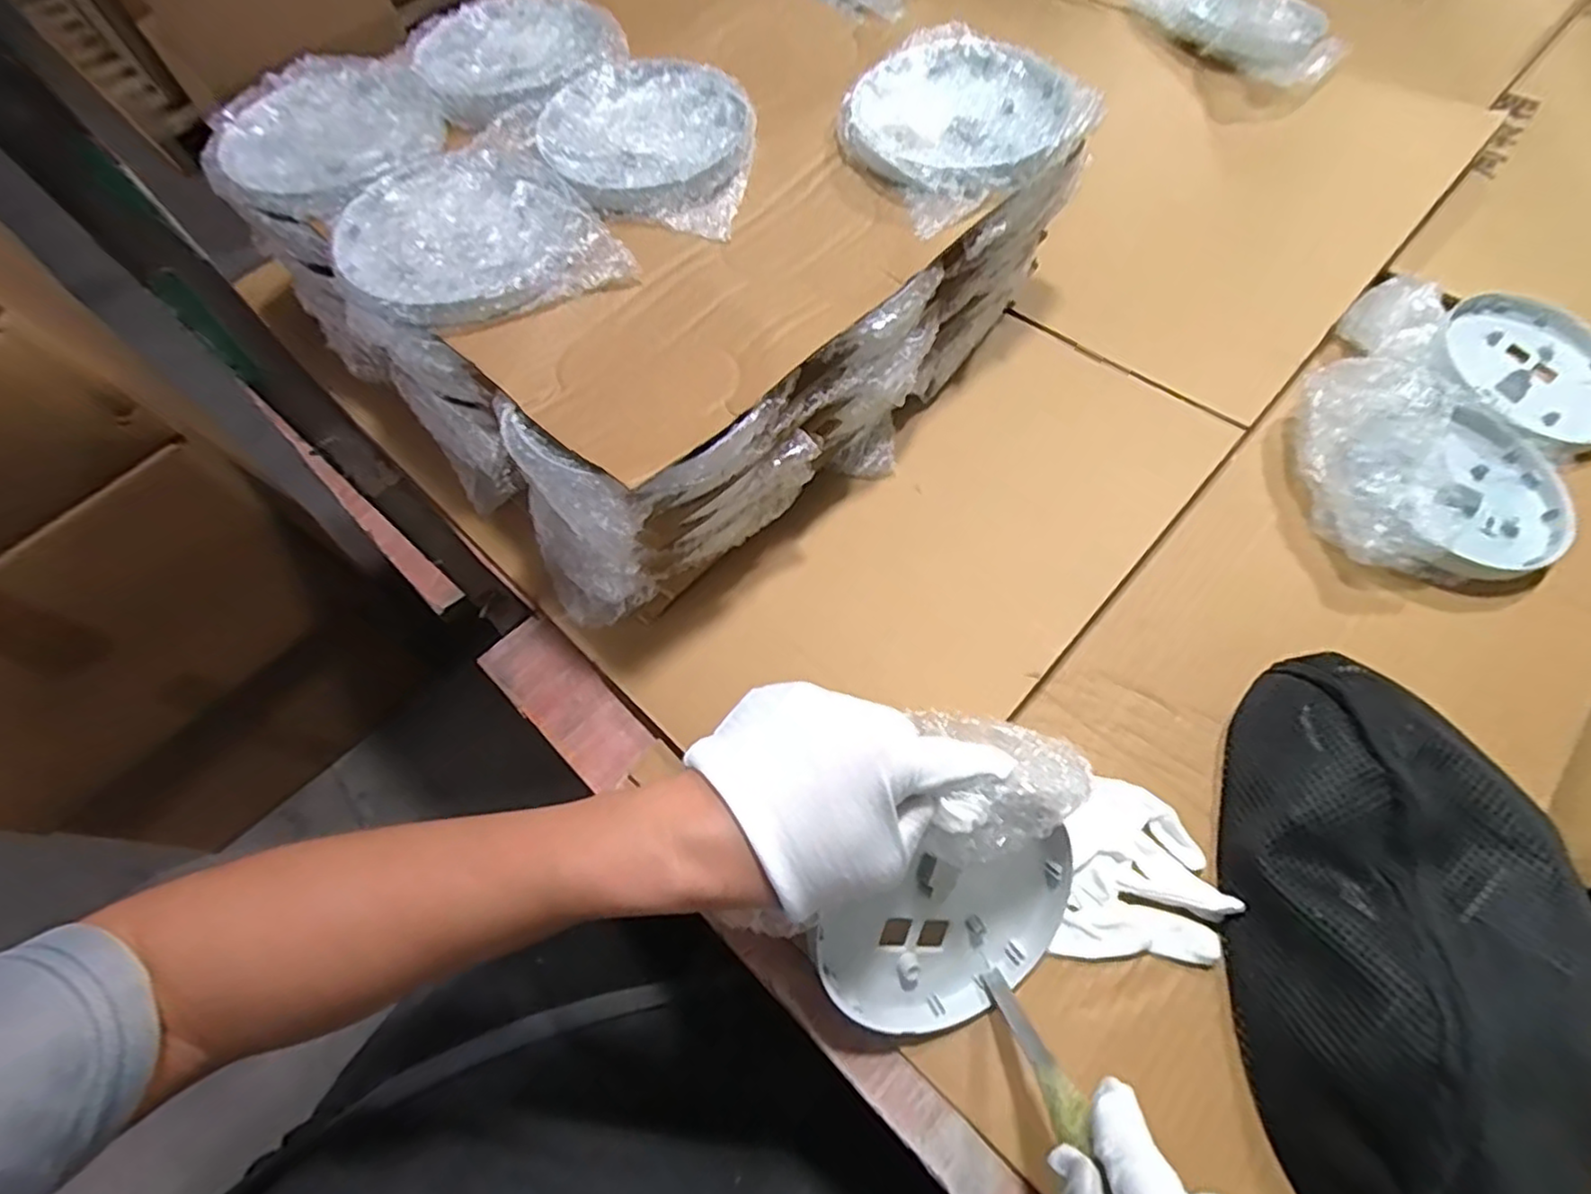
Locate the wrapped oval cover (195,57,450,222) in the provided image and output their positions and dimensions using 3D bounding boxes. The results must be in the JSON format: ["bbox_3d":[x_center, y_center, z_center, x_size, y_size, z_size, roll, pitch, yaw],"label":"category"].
[{"bbox_3d":[-0.307,-0.301,0.446,0.144,0.021,0.145,-39,70,-14],"label":"wrapped oval cover"}]

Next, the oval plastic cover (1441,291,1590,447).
[{"bbox_3d":[0.553,-0.174,0.508,0.126,0.019,0.126,21,68,12],"label":"oval plastic cover"}]

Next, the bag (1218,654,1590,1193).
[{"bbox_3d":[0.302,0.159,0.334,0.146,0.079,0.278,6,63,5],"label":"bag"}]

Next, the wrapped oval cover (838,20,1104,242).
[{"bbox_3d":[0.098,-0.305,0.432,0.139,0.020,0.143,-33,67,-14],"label":"wrapped oval cover"}]

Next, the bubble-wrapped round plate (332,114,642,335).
[{"bbox_3d":[-0.194,-0.214,0.405,0.136,0.018,0.152,-33,67,-14],"label":"bubble-wrapped round plate"}]

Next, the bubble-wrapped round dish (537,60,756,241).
[{"bbox_3d":[-0.096,-0.299,0.444,0.133,0.018,0.144,7,63,6],"label":"bubble-wrapped round dish"}]

